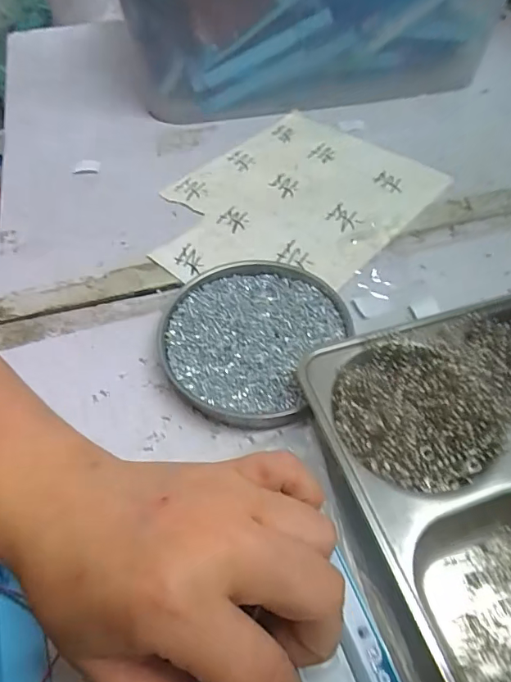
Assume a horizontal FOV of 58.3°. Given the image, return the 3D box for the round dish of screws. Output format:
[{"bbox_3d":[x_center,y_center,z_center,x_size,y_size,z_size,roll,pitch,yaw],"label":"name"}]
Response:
[{"bbox_3d":[-0.005,-0.005,0.337,0.126,0.021,0.130,-1,54,2],"label":"round dish of screws"}]

